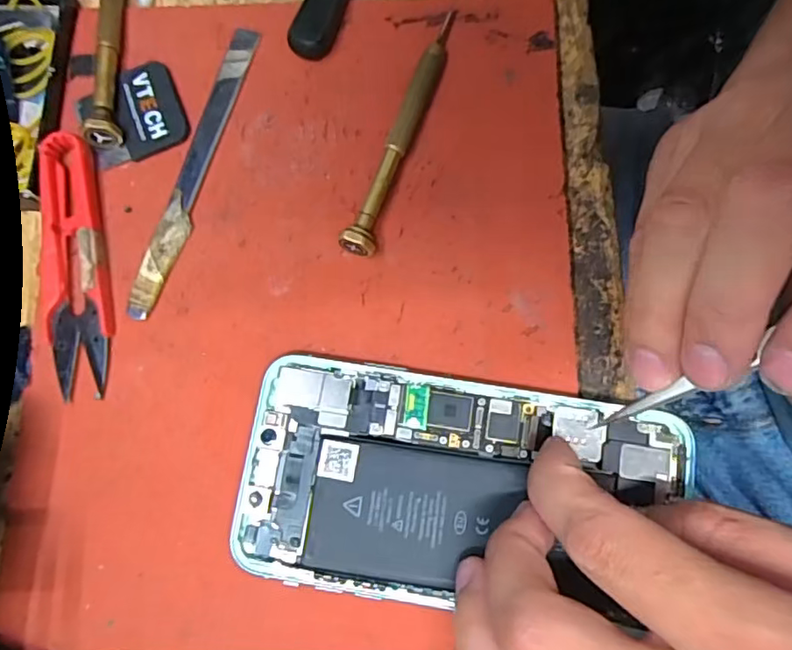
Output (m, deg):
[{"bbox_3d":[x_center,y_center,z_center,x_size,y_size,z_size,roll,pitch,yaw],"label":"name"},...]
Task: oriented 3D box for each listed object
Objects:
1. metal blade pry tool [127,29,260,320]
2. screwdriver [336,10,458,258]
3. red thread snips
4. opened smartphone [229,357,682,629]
[{"bbox_3d":[-0.079,-0.062,0.226,0.013,0.004,0.125,17,79,5],"label":"metal blade pry tool"},{"bbox_3d":[0.005,-0.077,0.224,0.012,0.011,0.110,22,80,6],"label":"screwdriver"},{"bbox_3d":[-0.121,-0.025,0.216,0.022,0.009,0.099,-8,78,0],"label":"red thread snips"},{"bbox_3d":[0.022,0.056,0.196,0.146,0.011,0.074,8,77,1],"label":"opened smartphone"}]

